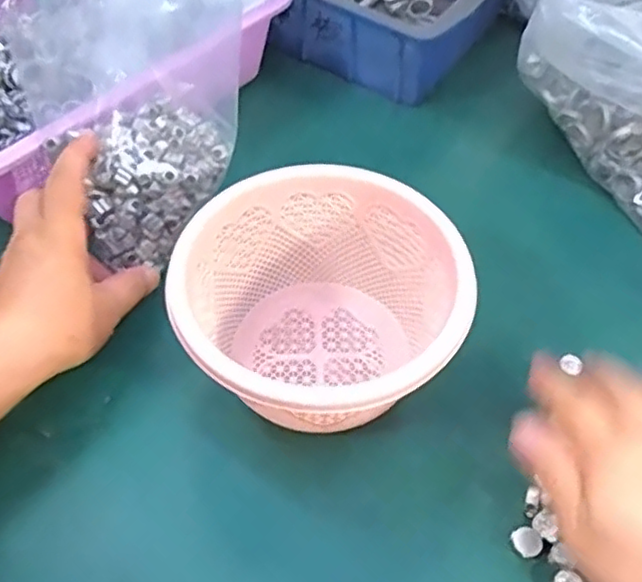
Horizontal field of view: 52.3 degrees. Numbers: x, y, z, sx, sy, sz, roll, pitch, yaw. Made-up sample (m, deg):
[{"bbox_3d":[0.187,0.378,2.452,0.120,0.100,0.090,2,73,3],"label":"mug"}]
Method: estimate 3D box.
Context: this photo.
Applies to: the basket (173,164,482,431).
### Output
[{"bbox_3d":[-0.001,0.014,0.360,0.142,0.088,0.134,1,53,-1],"label":"basket"}]

